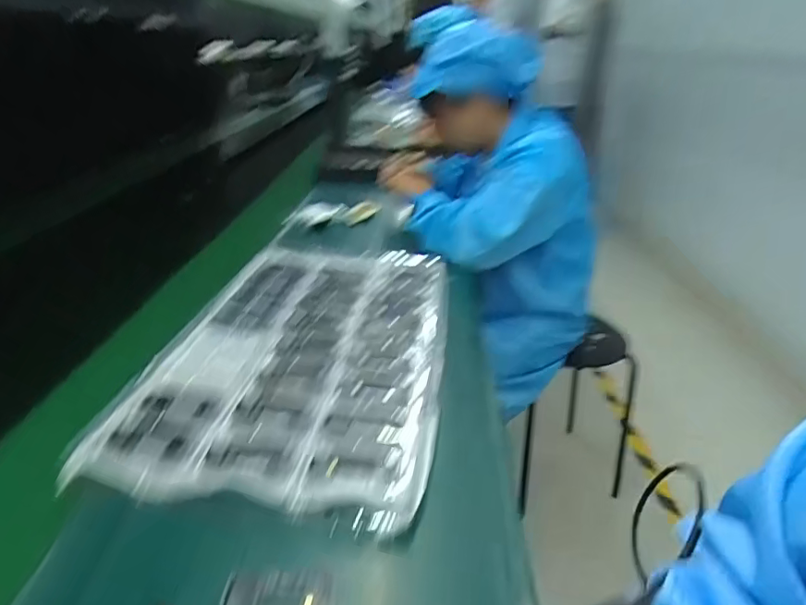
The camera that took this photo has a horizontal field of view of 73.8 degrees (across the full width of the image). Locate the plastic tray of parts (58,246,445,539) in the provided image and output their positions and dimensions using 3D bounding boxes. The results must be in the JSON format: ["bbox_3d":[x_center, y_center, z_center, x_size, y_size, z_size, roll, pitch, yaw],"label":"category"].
[{"bbox_3d":[-0.108,0.048,0.649,0.307,0.025,0.510,3,26,5],"label":"plastic tray of parts"}]

